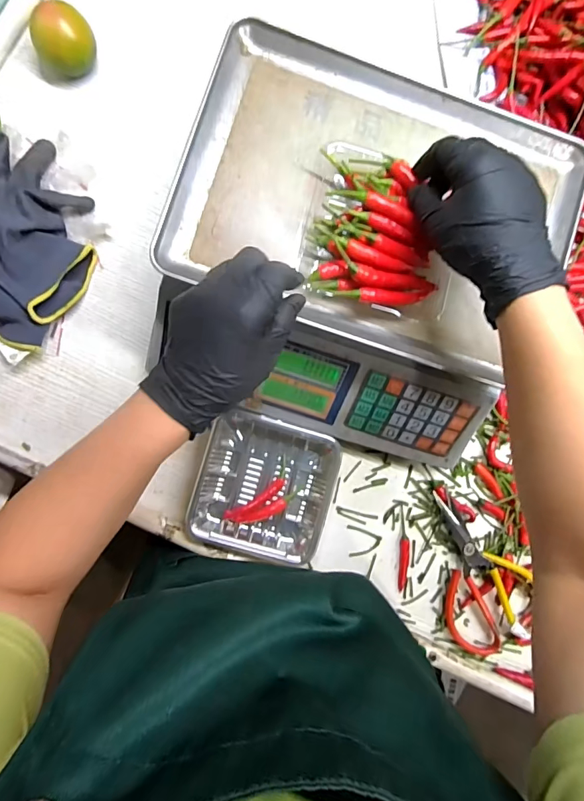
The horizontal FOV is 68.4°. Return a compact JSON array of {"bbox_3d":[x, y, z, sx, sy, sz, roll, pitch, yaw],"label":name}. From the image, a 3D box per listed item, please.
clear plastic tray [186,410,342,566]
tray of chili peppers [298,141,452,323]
[{"bbox_3d":[-0.027,0.087,0.445,0.136,0.038,0.132,16,86,-4],"label":"clear plastic tray"},{"bbox_3d":[0.075,-0.138,0.356,0.124,0.043,0.120,11,86,-4],"label":"tray of chili peppers"}]

